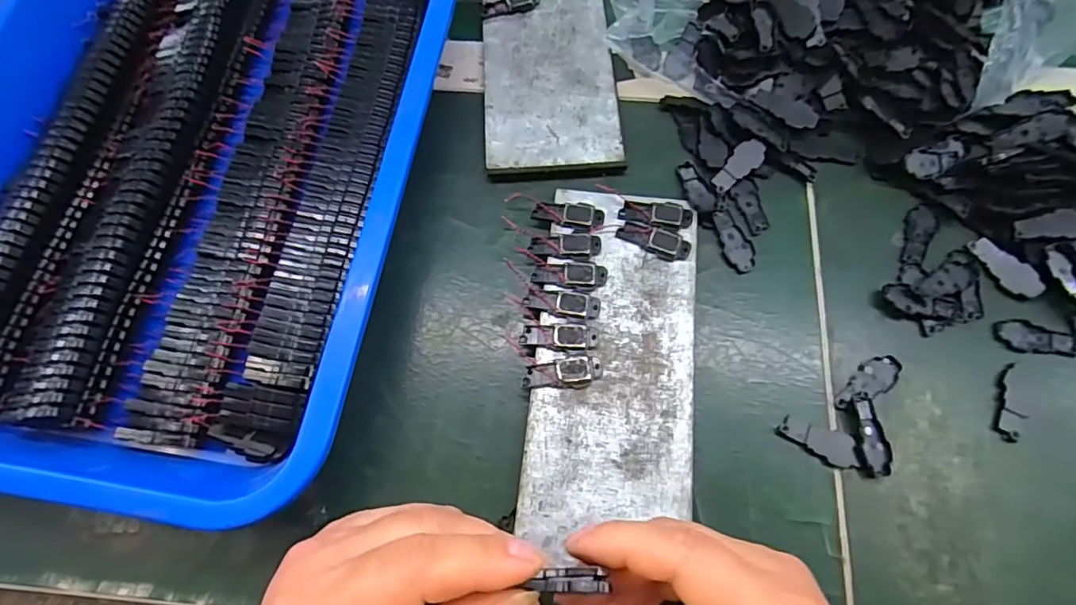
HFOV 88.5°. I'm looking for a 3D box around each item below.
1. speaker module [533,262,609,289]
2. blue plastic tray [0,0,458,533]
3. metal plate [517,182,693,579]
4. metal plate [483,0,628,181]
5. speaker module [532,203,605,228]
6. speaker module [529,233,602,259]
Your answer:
[{"bbox_3d":[0.017,-0.015,0.291,0.039,0.004,0.015,2,70,3],"label":"speaker module"},{"bbox_3d":[-0.195,-0.086,0.308,0.266,0.045,0.370,7,71,4],"label":"blue plastic tray"},{"bbox_3d":[0.040,0.028,0.278,0.077,0.009,0.181,6,68,4],"label":"metal plate"},{"bbox_3d":[0.006,-0.167,0.355,0.079,0.008,0.197,-3,67,0],"label":"metal plate"},{"bbox_3d":[0.017,-0.050,0.307,0.037,0.004,0.015,11,71,6],"label":"speaker module"},{"bbox_3d":[0.015,-0.031,0.297,0.037,0.004,0.015,4,70,3],"label":"speaker module"}]

